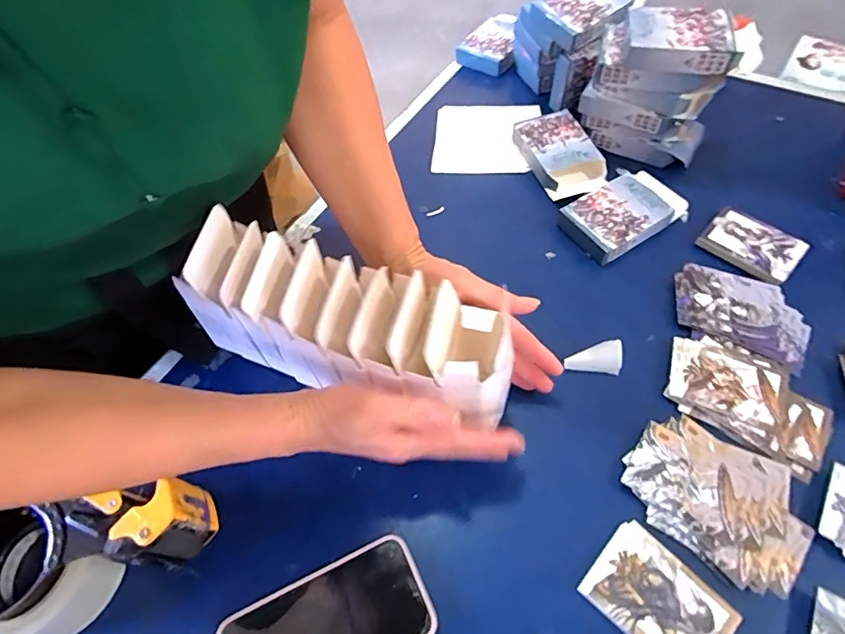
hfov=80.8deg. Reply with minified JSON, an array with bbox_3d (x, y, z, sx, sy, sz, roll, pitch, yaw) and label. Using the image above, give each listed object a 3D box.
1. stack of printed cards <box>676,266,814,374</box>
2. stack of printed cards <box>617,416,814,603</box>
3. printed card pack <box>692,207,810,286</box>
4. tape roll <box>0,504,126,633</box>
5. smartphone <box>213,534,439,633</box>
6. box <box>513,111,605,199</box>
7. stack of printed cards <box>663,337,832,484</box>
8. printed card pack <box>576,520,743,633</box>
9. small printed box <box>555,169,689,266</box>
[{"bbox_3d":[0.313,-0.004,0.489,0.127,0.011,0.087,30,63,21],"label":"stack of printed cards"},{"bbox_3d":[0.238,0.142,0.400,0.137,0.008,0.102,33,64,23],"label":"stack of printed cards"},{"bbox_3d":[0.350,-0.076,0.532,0.089,0.020,0.068,38,66,25],"label":"printed card pack"},{"bbox_3d":[-0.284,0.194,0.367,0.092,0.070,0.085,-2,56,3],"label":"tape roll"},{"bbox_3d":[-0.071,0.228,0.365,0.154,0.008,0.080,-23,58,-12],"label":"smartphone"},{"bbox_3d":[0.169,-0.204,0.619,0.077,0.035,0.111,-20,57,-10],"label":"box"},{"bbox_3d":[0.287,0.071,0.441,0.133,0.008,0.086,28,62,20],"label":"stack of printed cards"},{"bbox_3d":[0.172,0.207,0.364,0.092,0.012,0.067,37,66,24],"label":"printed card pack"},{"bbox_3d":[0.225,-0.122,0.563,0.130,0.030,0.090,-29,59,-15],"label":"small printed box"}]

